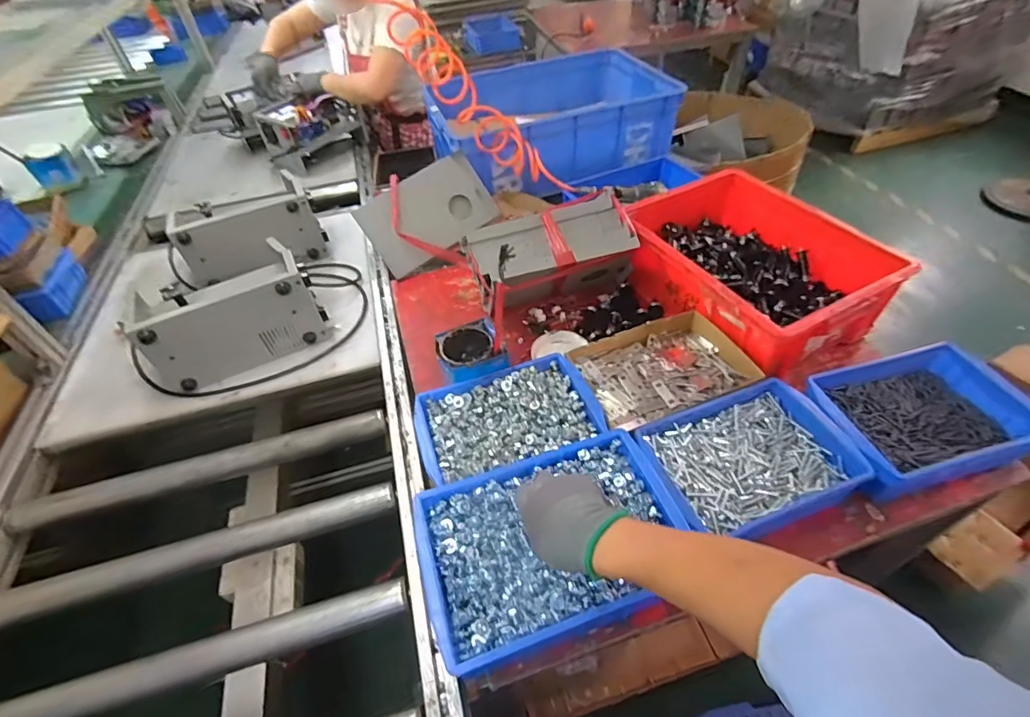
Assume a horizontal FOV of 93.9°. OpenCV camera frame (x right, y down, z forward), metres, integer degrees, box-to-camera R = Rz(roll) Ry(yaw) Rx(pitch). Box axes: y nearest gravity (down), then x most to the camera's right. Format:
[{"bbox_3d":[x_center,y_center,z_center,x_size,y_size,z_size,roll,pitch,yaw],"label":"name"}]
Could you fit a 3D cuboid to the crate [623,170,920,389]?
[{"bbox_3d":[0.413,-0.175,0.888,0.305,0.138,0.426,-24,50,-16],"label":"crate"}]

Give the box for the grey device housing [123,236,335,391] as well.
[{"bbox_3d":[-0.519,-0.083,0.894,0.289,0.154,0.152,-24,50,-16],"label":"grey device housing"}]

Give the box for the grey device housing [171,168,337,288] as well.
[{"bbox_3d":[-0.586,-0.285,1.071,0.279,0.141,0.149,-21,50,-14],"label":"grey device housing"}]

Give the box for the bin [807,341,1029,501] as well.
[{"bbox_3d":[0.551,0.076,0.679,0.262,0.066,0.193,-13,48,-7],"label":"bin"}]

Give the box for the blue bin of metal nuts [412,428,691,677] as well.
[{"bbox_3d":[0.042,0.221,0.582,0.296,0.062,0.204,-16,48,-10],"label":"blue bin of metal nuts"}]

